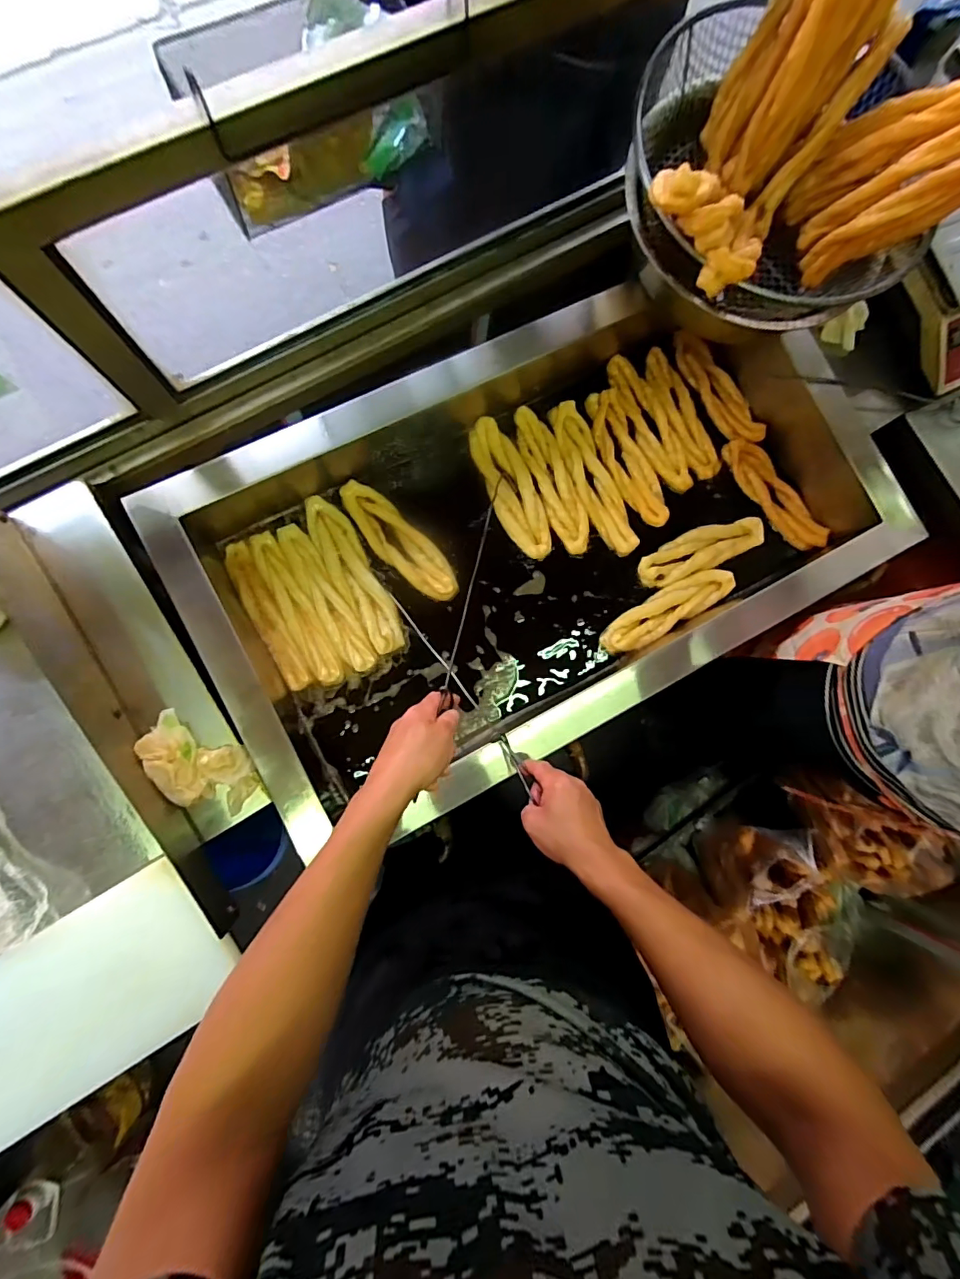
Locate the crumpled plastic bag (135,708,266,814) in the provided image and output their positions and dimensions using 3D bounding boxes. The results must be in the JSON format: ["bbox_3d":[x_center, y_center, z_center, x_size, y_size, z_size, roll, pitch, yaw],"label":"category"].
[{"bbox_3d":[-0.399,0.180,0.705,0.154,0.040,0.097,39,62,-22],"label":"crumpled plastic bag"}]

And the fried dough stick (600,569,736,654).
[{"bbox_3d":[0.318,-0.051,0.856,0.249,0.026,0.063,-31,87,-9],"label":"fried dough stick"}]

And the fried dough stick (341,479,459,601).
[{"bbox_3d":[-0.132,-0.162,0.820,0.250,0.018,0.074,43,81,0],"label":"fried dough stick"}]

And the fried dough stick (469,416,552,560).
[{"bbox_3d":[0.053,-0.253,0.843,0.079,0.022,0.245,-23,86,-8],"label":"fried dough stick"}]

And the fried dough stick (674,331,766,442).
[{"bbox_3d":[0.422,-0.449,0.903,0.061,0.024,0.230,-33,87,-9],"label":"fried dough stick"}]

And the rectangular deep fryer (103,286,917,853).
[{"bbox_3d":[0.102,-0.164,0.793,1.070,0.197,0.594,-30,87,-9],"label":"rectangular deep fryer"}]

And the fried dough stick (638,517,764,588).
[{"bbox_3d":[0.381,-0.154,0.871,0.233,0.030,0.070,-21,86,-8],"label":"fried dough stick"}]

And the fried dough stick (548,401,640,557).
[{"bbox_3d":[0.196,-0.274,0.861,0.071,0.025,0.274,-20,86,-8],"label":"fried dough stick"}]

